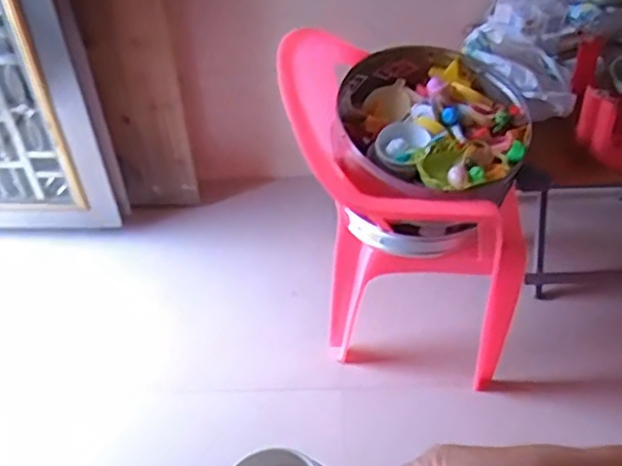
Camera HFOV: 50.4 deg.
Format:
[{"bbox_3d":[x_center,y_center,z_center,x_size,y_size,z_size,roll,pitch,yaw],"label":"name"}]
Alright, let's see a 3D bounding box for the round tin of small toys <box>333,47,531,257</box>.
[{"bbox_3d":[0.238,-0.152,1.359,0.379,0.263,0.397,5,44,7],"label":"round tin of small toys"}]

